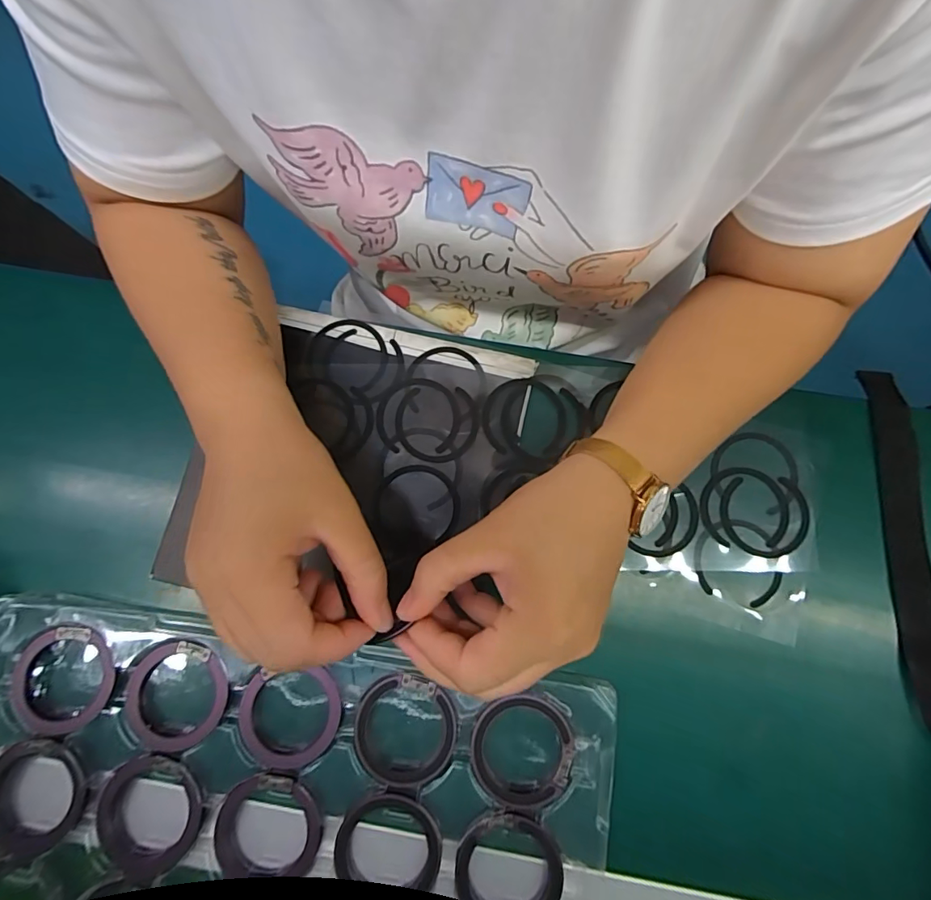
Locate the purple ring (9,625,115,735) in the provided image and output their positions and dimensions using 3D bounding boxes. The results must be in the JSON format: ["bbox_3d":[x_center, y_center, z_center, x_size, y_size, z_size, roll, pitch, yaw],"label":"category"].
[{"bbox_3d":[-0.234,0.133,0.283,0.055,0.004,0.058,0,78,0],"label":"purple ring"}]

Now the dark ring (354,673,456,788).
[{"bbox_3d":[-0.034,0.159,0.278,0.056,0.004,0.058,0,78,0],"label":"dark ring"}]

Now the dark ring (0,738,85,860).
[{"bbox_3d":[-0.241,0.194,0.275,0.054,0.011,0.058,0,78,0],"label":"dark ring"}]

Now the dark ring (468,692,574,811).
[{"bbox_3d":[0.031,0.170,0.275,0.056,0.004,0.057,0,78,0],"label":"dark ring"}]

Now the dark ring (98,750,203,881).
[{"bbox_3d":[-0.176,0.204,0.274,0.055,0.008,0.060,0,78,0],"label":"dark ring"}]

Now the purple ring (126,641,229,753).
[{"bbox_3d":[-0.168,0.142,0.284,0.057,0.004,0.058,0,78,0],"label":"purple ring"}]

